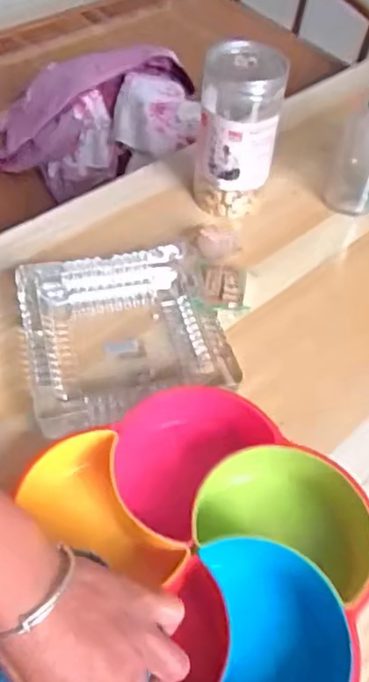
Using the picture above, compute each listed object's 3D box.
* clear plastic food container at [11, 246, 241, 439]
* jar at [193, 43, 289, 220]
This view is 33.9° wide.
[{"bbox_3d":[-0.056,-0.003,0.561,0.176,0.042,0.179,-10,53,-12],"label":"clear plastic food container"},{"bbox_3d":[0.056,-0.220,0.654,0.082,0.166,0.076,2,51,-2],"label":"jar"}]

